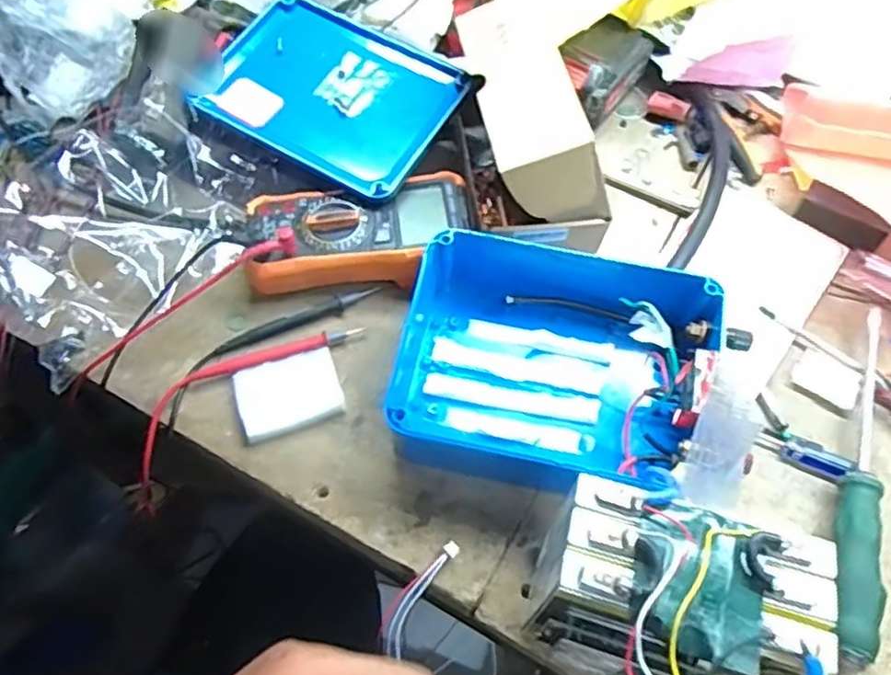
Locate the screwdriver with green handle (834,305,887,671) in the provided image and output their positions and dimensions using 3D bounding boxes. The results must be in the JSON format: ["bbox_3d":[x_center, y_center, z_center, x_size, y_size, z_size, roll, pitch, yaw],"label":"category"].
[{"bbox_3d":[0.278,0.086,0.448,0.030,0.031,0.257,19,60,11],"label":"screwdriver with green handle"}]

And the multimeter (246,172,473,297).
[{"bbox_3d":[-0.066,-0.077,0.531,0.173,0.045,0.090,-8,59,-5],"label":"multimeter"}]

